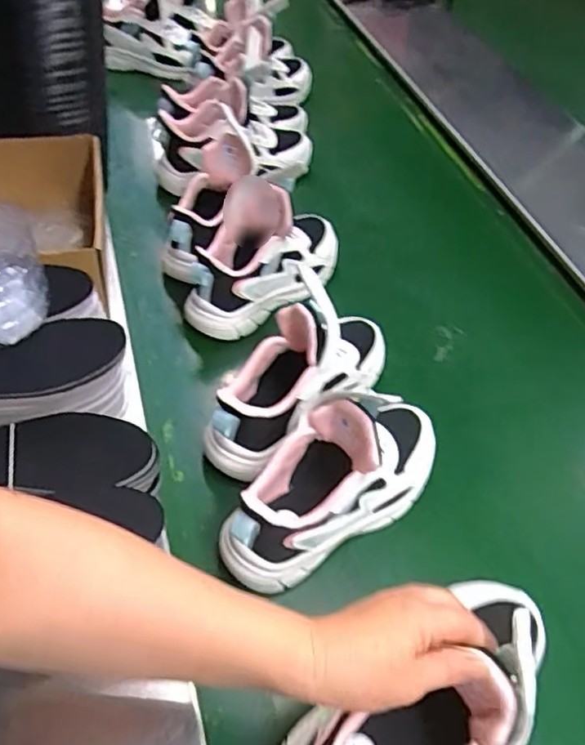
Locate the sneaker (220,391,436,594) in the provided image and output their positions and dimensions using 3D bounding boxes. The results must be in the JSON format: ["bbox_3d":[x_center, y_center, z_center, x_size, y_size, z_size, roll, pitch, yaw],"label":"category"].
[{"bbox_3d":[0.043,0.088,0.518,0.218,0.147,0.081,-26,56,-24],"label":"sneaker"}]

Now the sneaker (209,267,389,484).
[{"bbox_3d":[0.011,-0.011,0.565,0.091,0.113,0.221,30,54,20],"label":"sneaker"}]

